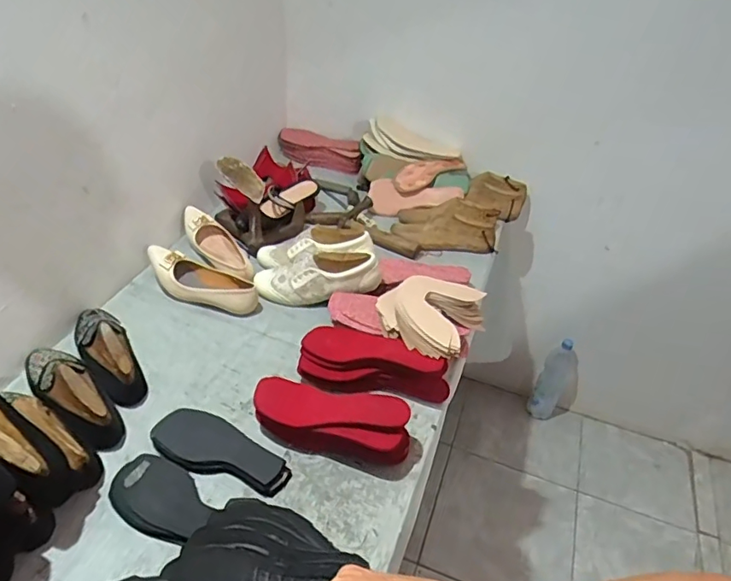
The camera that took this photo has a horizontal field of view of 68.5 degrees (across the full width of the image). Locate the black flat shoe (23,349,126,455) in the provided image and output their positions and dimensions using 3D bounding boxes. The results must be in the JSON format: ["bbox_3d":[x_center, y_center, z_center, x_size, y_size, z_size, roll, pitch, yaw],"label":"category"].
[{"bbox_3d":[-0.463,0.153,0.844,0.238,0.075,0.078,32,46,28],"label":"black flat shoe"}]

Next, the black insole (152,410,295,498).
[{"bbox_3d":[-0.219,0.242,0.809,0.218,0.026,0.083,19,42,15],"label":"black insole"}]

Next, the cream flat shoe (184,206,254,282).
[{"bbox_3d":[-0.310,-0.098,1.160,0.086,0.057,0.263,-28,50,-33],"label":"cream flat shoe"}]

